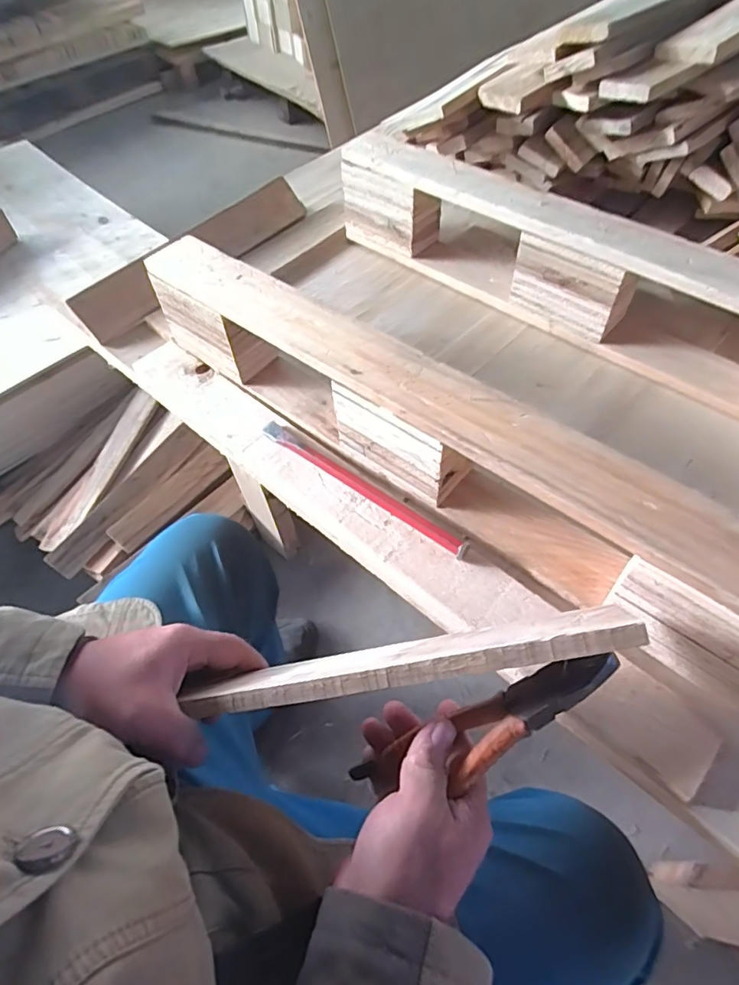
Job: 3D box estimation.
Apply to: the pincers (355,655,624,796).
[{"bbox_3d":[0.074,0.158,0.352,0.193,0.034,0.043,-33,58,6],"label":"pincers"}]

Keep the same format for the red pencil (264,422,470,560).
[{"bbox_3d":[-0.011,-0.008,0.496,0.234,0.010,0.018,33,64,23],"label":"red pencil"}]

